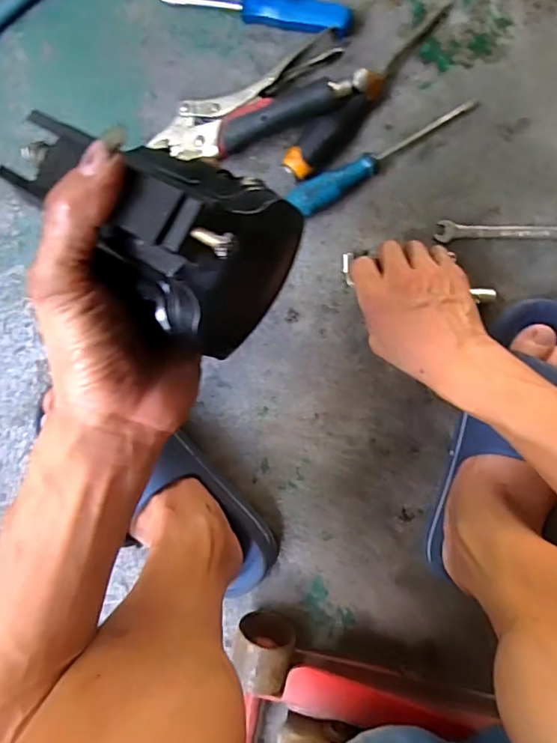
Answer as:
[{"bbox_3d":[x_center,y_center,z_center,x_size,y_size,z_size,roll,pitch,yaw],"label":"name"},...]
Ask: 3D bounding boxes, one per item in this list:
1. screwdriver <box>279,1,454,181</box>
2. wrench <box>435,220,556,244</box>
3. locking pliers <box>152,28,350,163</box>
[{"bbox_3d":[0.078,-0.248,0.447,0.030,0.030,0.189,43,100,-1],"label":"screwdriver"},{"bbox_3d":[0.227,-0.128,0.468,0.155,0.009,0.019,3,98,5],"label":"wrench"},{"bbox_3d":[-0.032,-0.236,0.457,0.198,0.037,0.065,-21,95,8],"label":"locking pliers"}]

